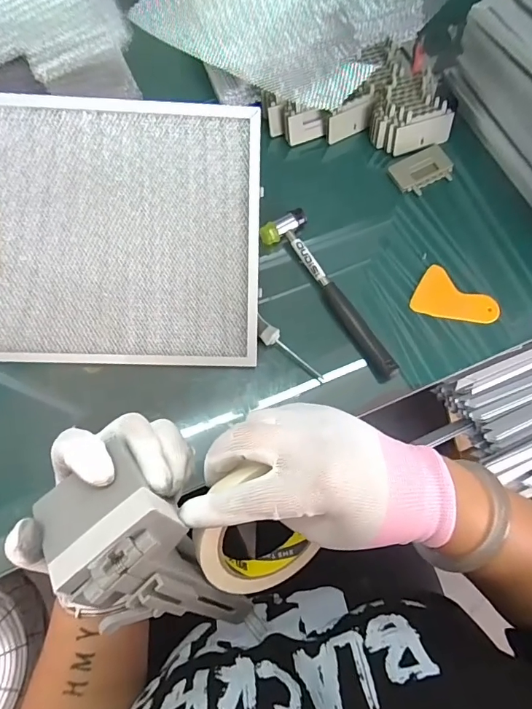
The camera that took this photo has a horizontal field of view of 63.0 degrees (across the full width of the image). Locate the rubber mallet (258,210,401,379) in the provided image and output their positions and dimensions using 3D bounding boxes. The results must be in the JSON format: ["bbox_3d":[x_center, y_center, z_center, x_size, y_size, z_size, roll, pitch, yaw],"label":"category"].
[{"bbox_3d":[0.086,-0.076,0.534,0.055,0.024,0.243,-34,76,-11],"label":"rubber mallet"}]

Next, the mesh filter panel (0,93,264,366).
[{"bbox_3d":[-0.176,-0.128,0.479,0.332,0.015,0.281,0,102,-2],"label":"mesh filter panel"}]

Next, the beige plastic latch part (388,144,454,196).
[{"bbox_3d":[0.216,-0.255,0.601,0.084,0.012,0.059,-27,75,-10],"label":"beige plastic latch part"}]

